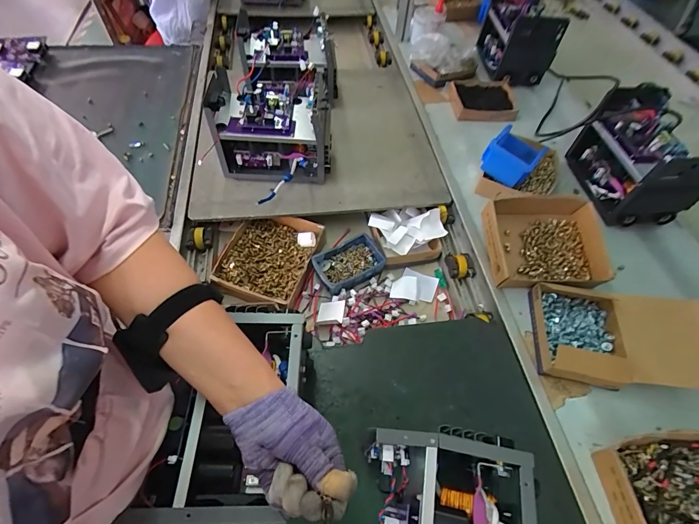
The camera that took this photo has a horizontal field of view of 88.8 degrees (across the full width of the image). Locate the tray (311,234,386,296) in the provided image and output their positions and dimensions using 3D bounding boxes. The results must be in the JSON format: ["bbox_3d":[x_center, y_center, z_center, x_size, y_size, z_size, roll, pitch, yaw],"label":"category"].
[{"bbox_3d":[0.001,0.003,0.783,0.149,0.037,0.099,-30,63,-21],"label":"tray"}]

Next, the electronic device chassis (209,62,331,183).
[{"bbox_3d":[-0.163,-0.421,0.889,0.245,0.178,0.464,2,57,-2],"label":"electronic device chassis"}]

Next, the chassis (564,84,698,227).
[{"bbox_3d":[0.638,-0.237,0.813,0.171,0.184,0.273,-2,57,-5],"label":"chassis"}]

